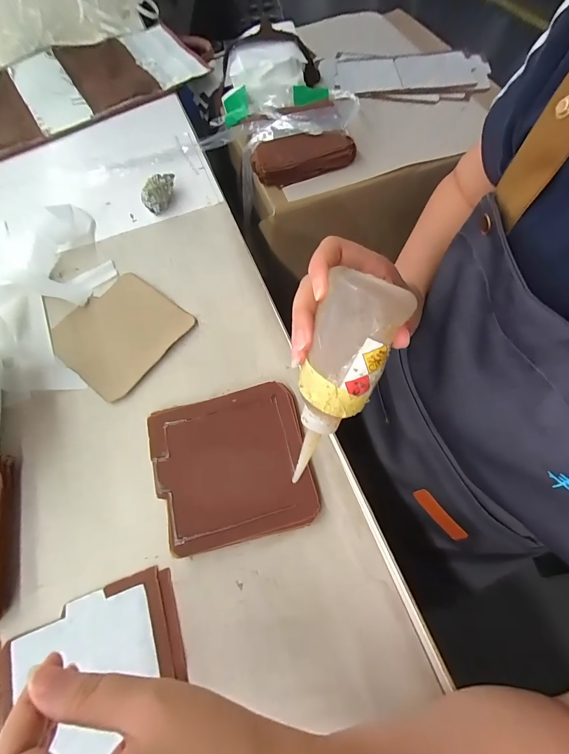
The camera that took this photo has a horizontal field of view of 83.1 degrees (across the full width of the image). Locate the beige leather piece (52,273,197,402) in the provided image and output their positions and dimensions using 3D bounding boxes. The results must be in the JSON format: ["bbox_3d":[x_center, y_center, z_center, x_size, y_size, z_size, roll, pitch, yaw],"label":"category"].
[{"bbox_3d":[-0.186,-0.054,0.364,0.127,0.005,0.125,36,72,16],"label":"beige leather piece"}]

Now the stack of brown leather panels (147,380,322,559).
[{"bbox_3d":[-0.049,0.078,0.292,0.136,0.012,0.130,-12,66,-4],"label":"stack of brown leather panels"}]

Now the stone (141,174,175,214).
[{"bbox_3d":[-0.170,-0.249,0.434,0.028,0.030,0.049,16,67,8],"label":"stone"}]

